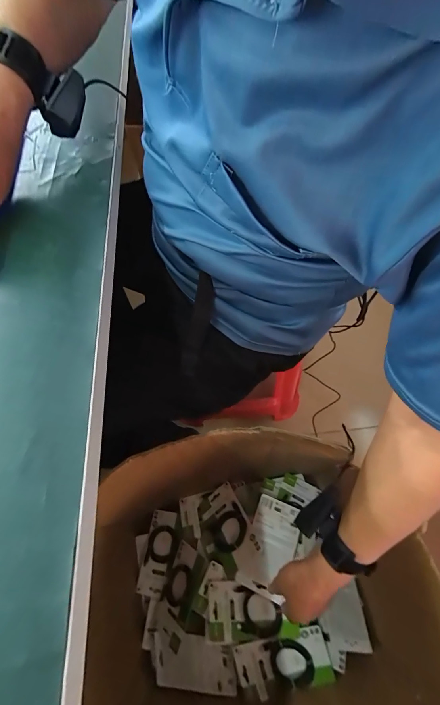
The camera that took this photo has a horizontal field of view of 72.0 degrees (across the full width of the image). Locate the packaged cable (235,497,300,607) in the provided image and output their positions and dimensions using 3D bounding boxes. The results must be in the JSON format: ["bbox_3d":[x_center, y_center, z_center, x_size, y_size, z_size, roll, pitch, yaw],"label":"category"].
[{"bbox_3d":[0.112,0.421,0.664,0.100,0.020,0.181,19,60,13],"label":"packaged cable"}]

